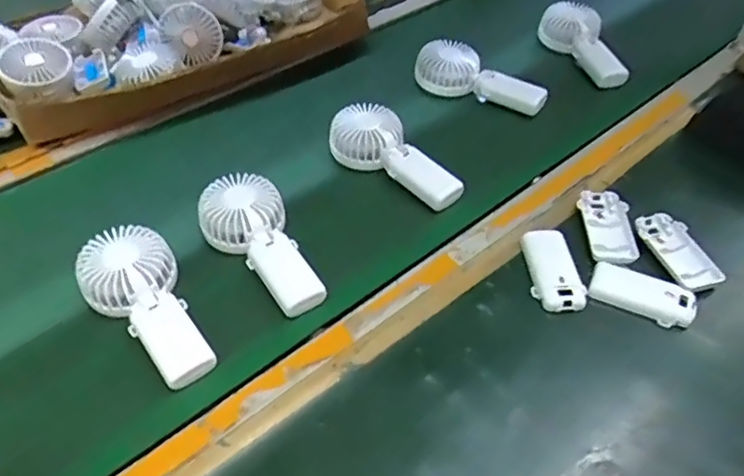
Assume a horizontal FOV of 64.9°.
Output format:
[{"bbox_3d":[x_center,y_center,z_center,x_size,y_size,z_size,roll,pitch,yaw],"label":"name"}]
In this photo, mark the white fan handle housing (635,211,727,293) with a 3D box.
[{"bbox_3d":[0.312,0.011,0.592,0.051,0.015,0.093,-10,45,-8],"label":"white fan handle housing"}]

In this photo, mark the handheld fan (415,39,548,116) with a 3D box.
[{"bbox_3d":[0.150,-0.217,0.794,0.179,0.058,0.063,27,51,26],"label":"handheld fan"}]

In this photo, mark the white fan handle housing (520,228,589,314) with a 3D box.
[{"bbox_3d":[0.178,0.030,0.571,0.044,0.021,0.090,-3,45,-2],"label":"white fan handle housing"}]

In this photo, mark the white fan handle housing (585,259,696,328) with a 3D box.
[{"bbox_3d":[0.257,0.052,0.555,0.093,0.019,0.042,17,48,19],"label":"white fan handle housing"}]

